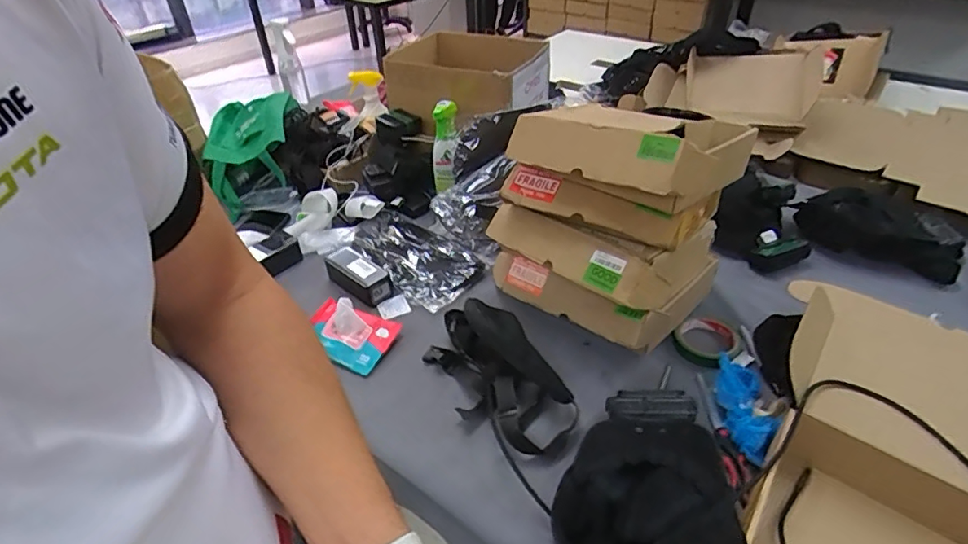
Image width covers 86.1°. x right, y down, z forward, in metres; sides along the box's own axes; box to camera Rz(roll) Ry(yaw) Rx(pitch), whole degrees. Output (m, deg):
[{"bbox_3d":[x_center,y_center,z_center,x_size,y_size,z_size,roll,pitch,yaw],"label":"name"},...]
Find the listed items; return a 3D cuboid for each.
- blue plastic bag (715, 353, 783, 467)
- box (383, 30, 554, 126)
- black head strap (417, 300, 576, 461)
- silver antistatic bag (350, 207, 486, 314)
[{"bbox_3d":[0.333,0.175,0.668,0.059,0.052,0.138,7,39,12],"label":"blue plastic bag"},{"bbox_3d":[-0.033,-0.428,1.141,0.319,0.108,0.283,14,41,20],"label":"box"},{"bbox_3d":[0.016,0.135,0.720,0.137,0.082,0.273,-21,42,-21],"label":"black head strap"},{"bbox_3d":[-0.138,-0.040,0.966,0.143,0.019,0.287,-32,47,-32],"label":"silver antistatic bag"}]

